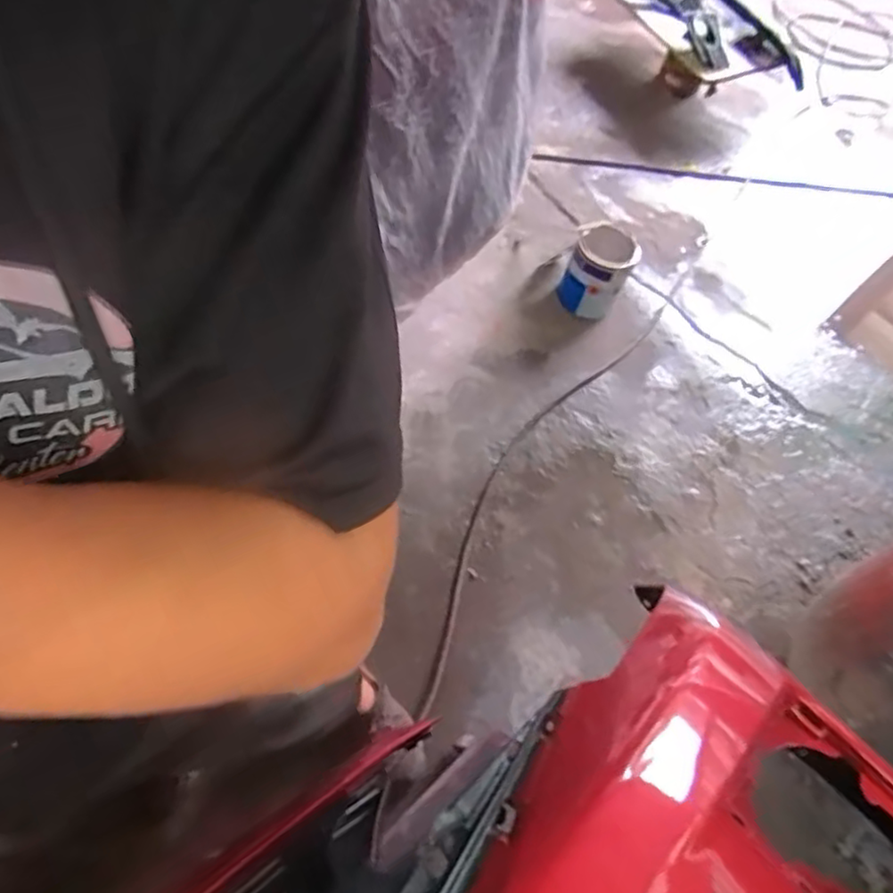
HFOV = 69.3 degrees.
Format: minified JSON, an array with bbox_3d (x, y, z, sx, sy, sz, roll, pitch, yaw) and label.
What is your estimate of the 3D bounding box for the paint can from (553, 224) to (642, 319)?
[{"bbox_3d":[0.386,-0.453,1.689,0.161,0.208,0.176,3,61,-5],"label":"paint can"}]

